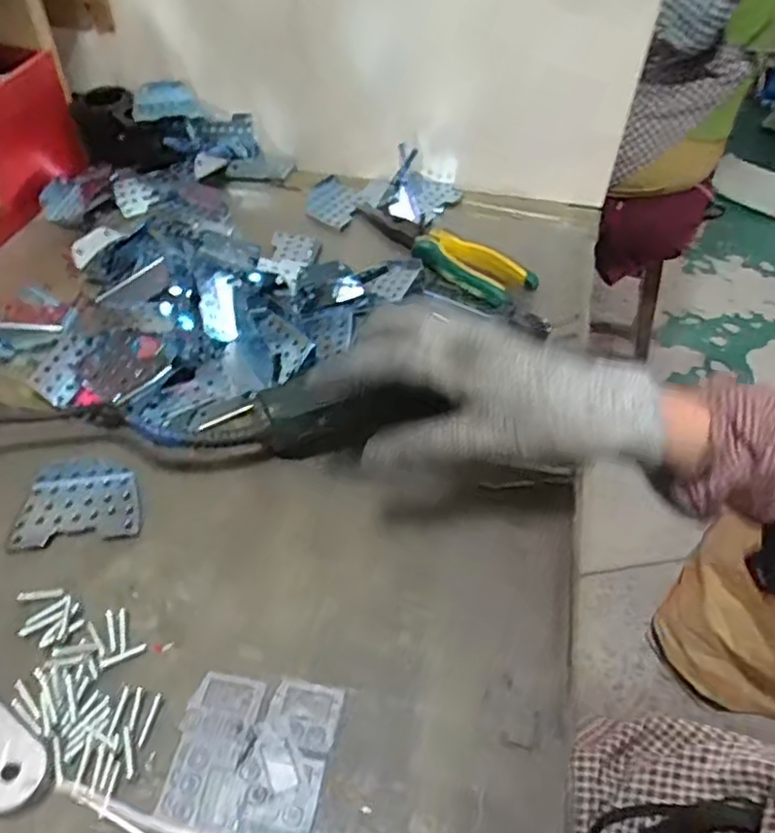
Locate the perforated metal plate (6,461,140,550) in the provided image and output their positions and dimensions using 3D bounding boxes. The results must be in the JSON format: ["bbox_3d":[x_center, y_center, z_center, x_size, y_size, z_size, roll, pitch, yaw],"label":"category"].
[{"bbox_3d":[-0.183,0.050,0.390,0.069,0.008,0.054,-6,48,-7],"label":"perforated metal plate"}]

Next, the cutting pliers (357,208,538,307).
[{"bbox_3d":[0.039,-0.146,0.567,0.181,0.017,0.047,35,56,27],"label":"cutting pliers"}]

